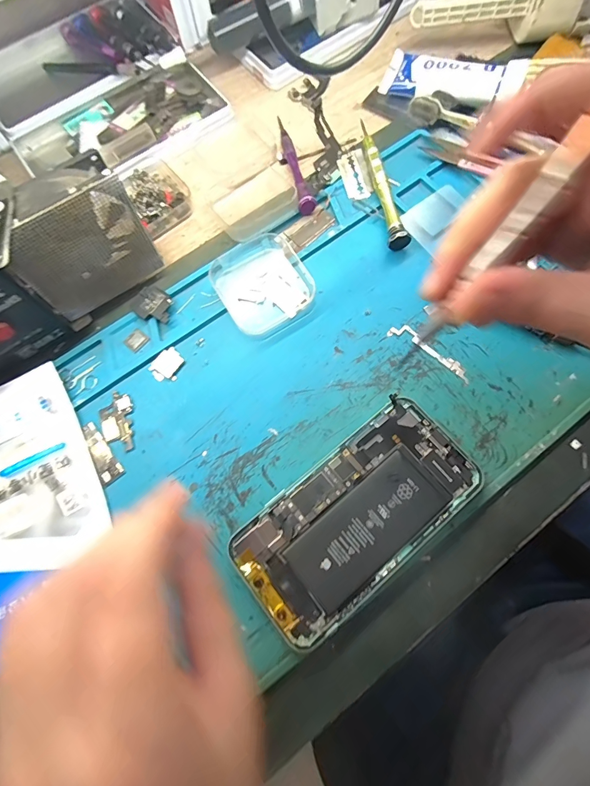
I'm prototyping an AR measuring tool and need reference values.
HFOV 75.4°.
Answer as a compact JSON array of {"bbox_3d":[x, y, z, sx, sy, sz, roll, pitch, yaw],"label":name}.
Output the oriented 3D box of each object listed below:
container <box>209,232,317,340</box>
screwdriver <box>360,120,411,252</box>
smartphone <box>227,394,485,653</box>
[{"bbox_3d":[-0.023,-0.080,0.280,0.064,0.014,0.074,-33,74,-8],"label":"container"},{"bbox_3d":[0.065,-0.165,0.298,0.014,0.018,0.122,-11,72,-1],"label":"screwdriver"},{"bbox_3d":[0.038,0.071,0.230,0.147,0.009,0.073,-39,75,-10],"label":"smartphone"}]

